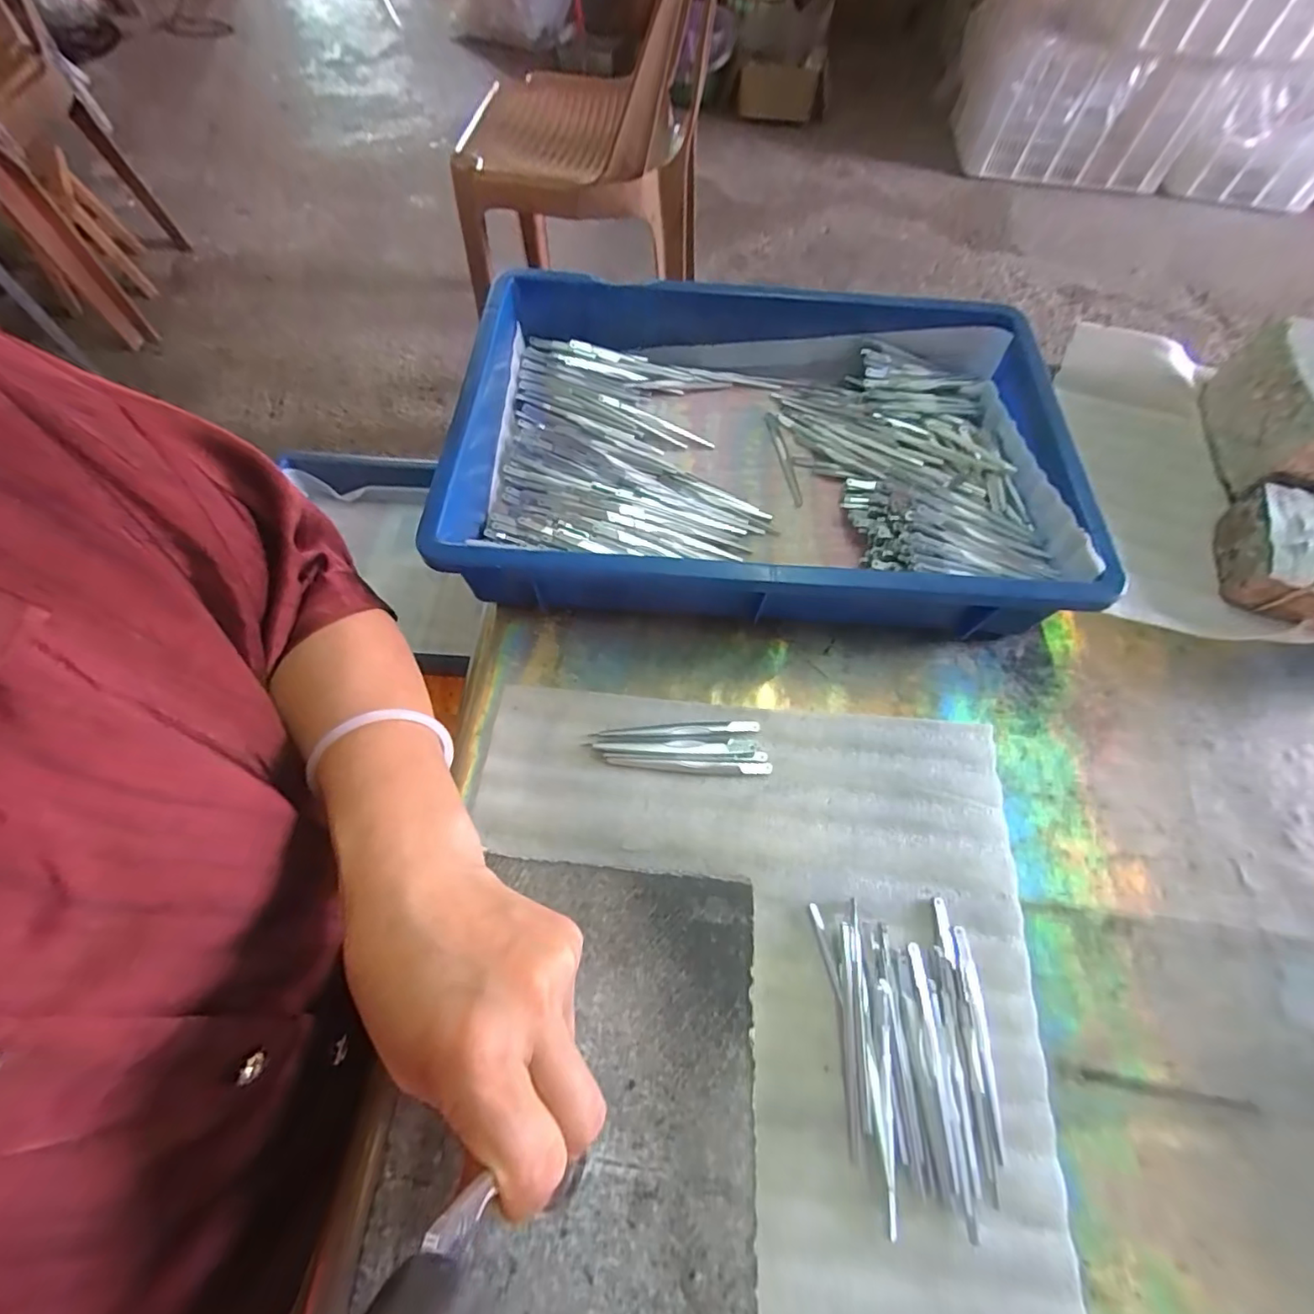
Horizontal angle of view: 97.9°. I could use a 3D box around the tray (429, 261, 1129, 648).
[{"bbox_3d":[0.070,-0.155,0.427,0.417,0.075,0.275,4,64,-1],"label":"tray"}]

